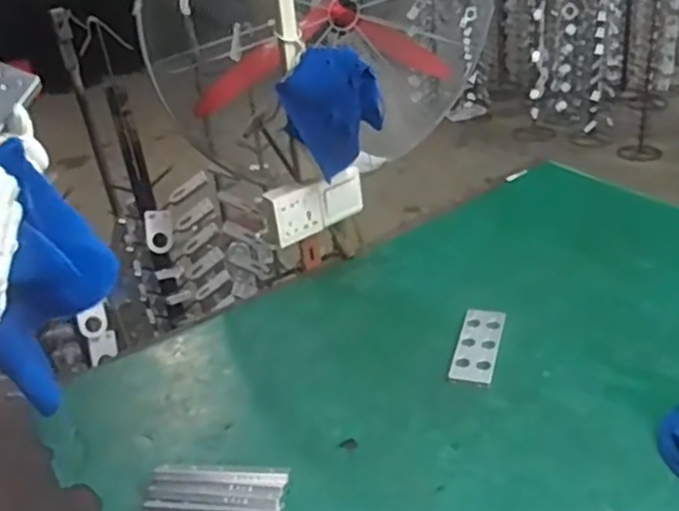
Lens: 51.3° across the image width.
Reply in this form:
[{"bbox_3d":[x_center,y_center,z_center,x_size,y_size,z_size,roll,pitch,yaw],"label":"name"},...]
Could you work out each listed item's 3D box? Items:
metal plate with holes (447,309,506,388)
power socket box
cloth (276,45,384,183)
[{"bbox_3d":[0.203,0.131,1.032,0.061,0.013,0.164,4,31,21],"label":"metal plate with holes"},{"bbox_3d":[-0.038,-0.084,1.188,0.174,0.087,0.043,-25,34,-29],"label":"power socket box"},{"bbox_3d":[-0.010,-0.224,1.097,0.152,0.176,0.045,-11,30,-9],"label":"cloth"}]

